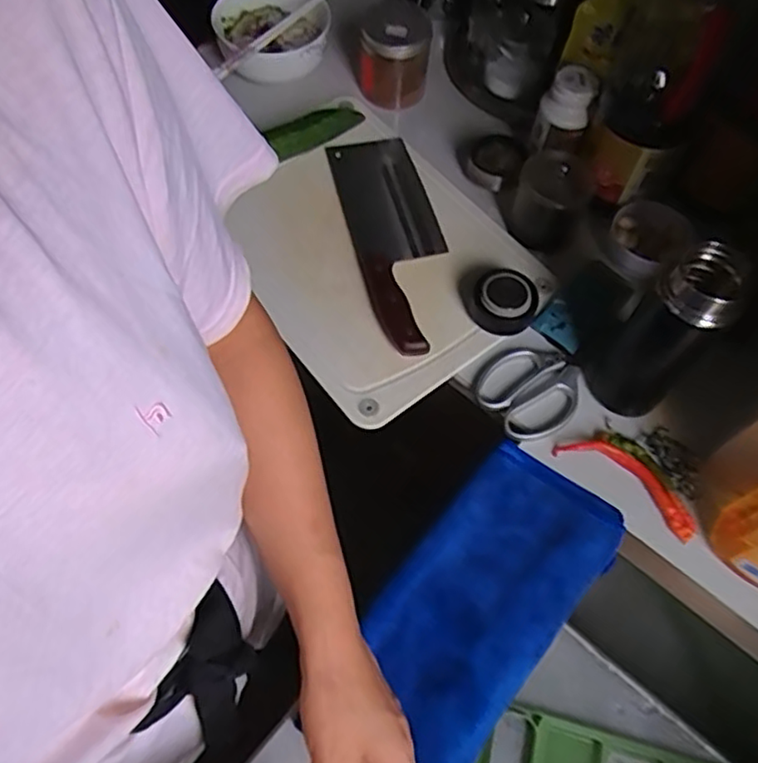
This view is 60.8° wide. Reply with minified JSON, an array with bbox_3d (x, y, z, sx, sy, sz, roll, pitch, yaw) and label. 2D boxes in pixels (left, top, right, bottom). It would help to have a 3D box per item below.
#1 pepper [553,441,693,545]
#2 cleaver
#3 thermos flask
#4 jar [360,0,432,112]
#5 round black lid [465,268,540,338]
[{"bbox_3d":[0.232,0.090,0.598,0.137,0.011,0.042,36,66,15],"label":"pepper"},{"bbox_3d":[0.021,-0.164,0.718,0.097,0.016,0.303,-12,63,-9],"label":"cleaver"},{"bbox_3d":[0.248,-0.042,0.570,0.074,0.188,0.060,41,67,17],"label":"thermos flask"},{"bbox_3d":[0.020,-0.414,0.817,0.085,0.093,0.090,1,62,-3],"label":"jar"},{"bbox_3d":[0.127,-0.081,0.666,0.070,0.040,0.064,1,62,-3],"label":"round black lid"}]

